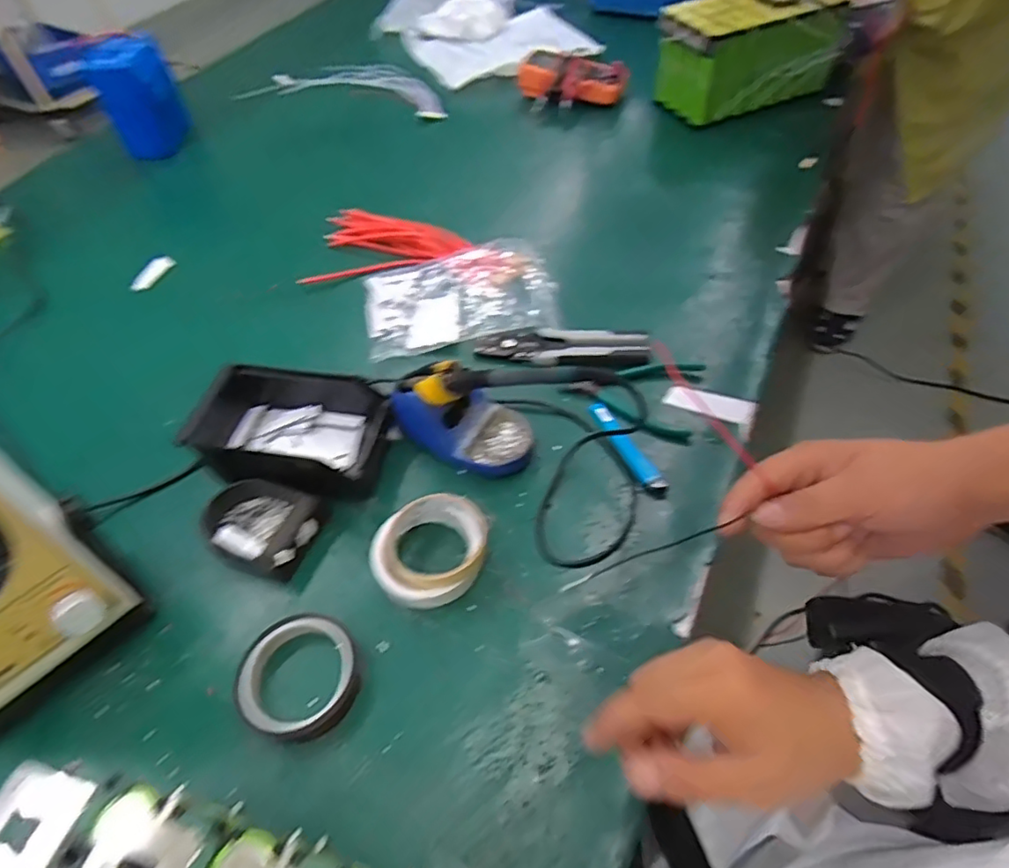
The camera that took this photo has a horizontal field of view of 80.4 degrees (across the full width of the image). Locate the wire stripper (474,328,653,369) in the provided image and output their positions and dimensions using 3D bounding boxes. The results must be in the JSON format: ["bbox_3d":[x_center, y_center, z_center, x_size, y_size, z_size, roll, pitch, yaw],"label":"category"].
[{"bbox_3d":[0.066,-0.099,0.685,0.195,0.021,0.055,4,52,7],"label":"wire stripper"}]

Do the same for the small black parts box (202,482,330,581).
[{"bbox_3d":[-0.219,0.083,0.552,0.101,0.033,0.078,20,56,18],"label":"small black parts box"}]

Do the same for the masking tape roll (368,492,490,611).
[{"bbox_3d":[-0.064,0.101,0.527,0.102,0.033,0.090,-36,58,-22],"label":"masking tape roll"}]

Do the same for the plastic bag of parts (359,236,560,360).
[{"bbox_3d":[-0.056,-0.174,0.737,0.226,0.019,0.162,-11,52,-5],"label":"plastic bag of parts"}]

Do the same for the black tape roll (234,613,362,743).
[{"bbox_3d":[-0.163,0.192,0.472,0.089,0.029,0.088,-2,52,2],"label":"black tape roll"}]

